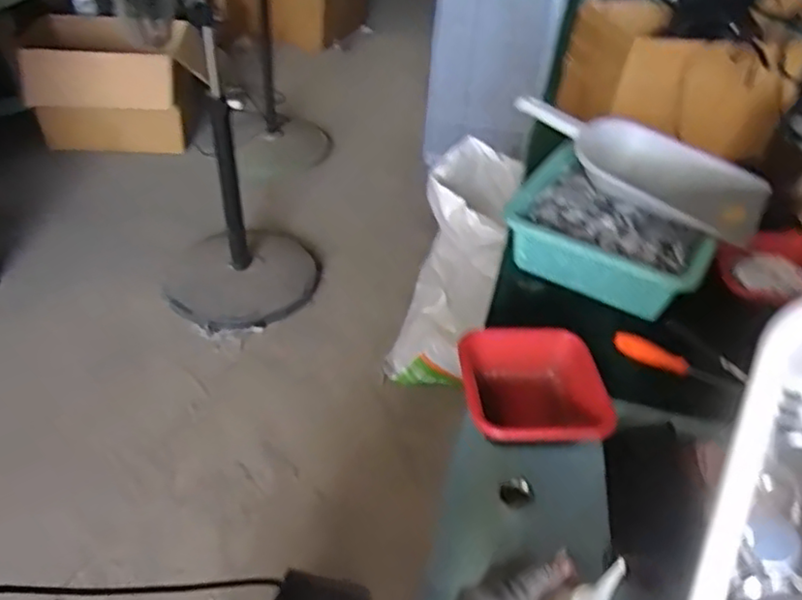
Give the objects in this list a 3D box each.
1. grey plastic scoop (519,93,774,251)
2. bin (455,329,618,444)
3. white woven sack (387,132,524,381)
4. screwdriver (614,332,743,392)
[{"bbox_3d":[0.353,-0.213,0.991,0.384,0.085,0.128,25,43,21],"label":"grey plastic scoop"},{"bbox_3d":[0.144,0.110,0.738,0.147,0.077,0.152,3,41,-4],"label":"bin"},{"bbox_3d":[0.113,-0.055,1.538,0.211,0.571,0.229,16,41,12],"label":"white woven sack"},{"bbox_3d":[0.339,0.081,0.816,0.151,0.021,0.026,29,45,25],"label":"screwdriver"}]

